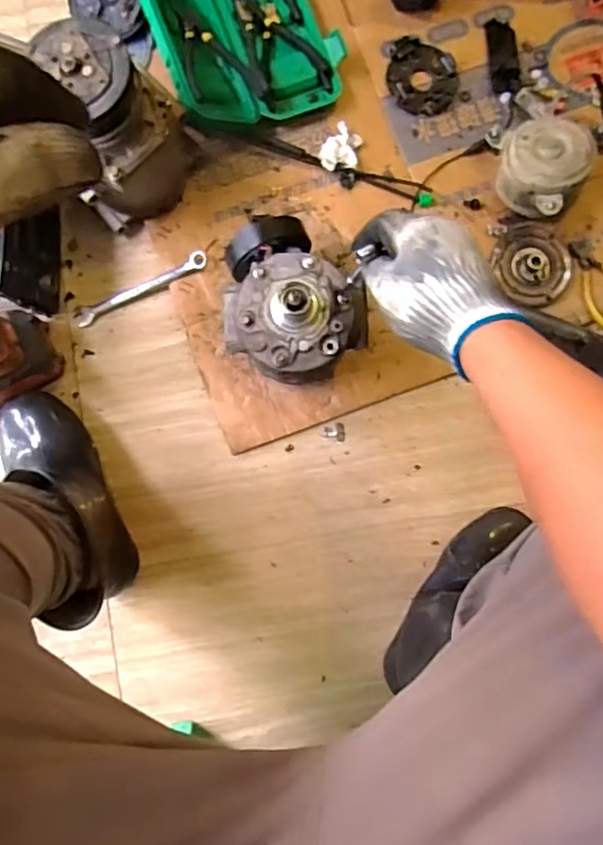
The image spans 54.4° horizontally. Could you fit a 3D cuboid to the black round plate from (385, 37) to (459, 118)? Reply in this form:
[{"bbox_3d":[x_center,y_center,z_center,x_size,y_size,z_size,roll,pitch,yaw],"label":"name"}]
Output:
[{"bbox_3d":[0.154,-0.437,0.744,0.090,0.022,0.084,0,84,0],"label":"black round plate"}]

